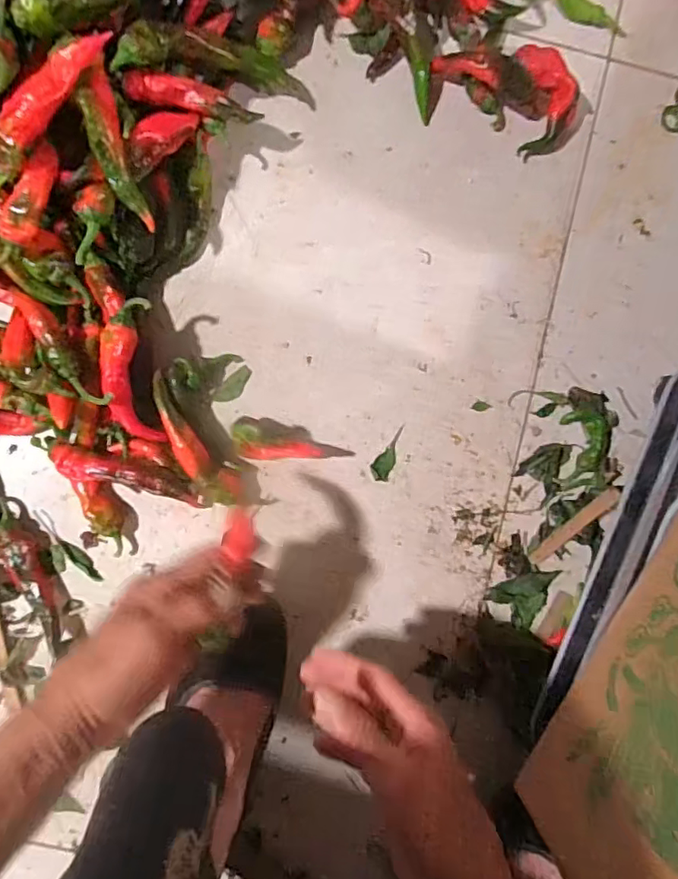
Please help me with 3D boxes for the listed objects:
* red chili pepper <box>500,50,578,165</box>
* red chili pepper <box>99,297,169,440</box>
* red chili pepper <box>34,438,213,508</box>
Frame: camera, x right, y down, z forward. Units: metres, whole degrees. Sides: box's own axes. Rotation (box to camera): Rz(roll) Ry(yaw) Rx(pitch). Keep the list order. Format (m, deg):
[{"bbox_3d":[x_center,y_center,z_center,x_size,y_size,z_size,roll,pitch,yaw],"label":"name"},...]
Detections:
[{"bbox_3d":[0.171,-0.291,0.485,0.050,0.030,0.080,-20,90,-2],"label":"red chili pepper"},{"bbox_3d":[-0.163,-0.050,0.445,0.038,0.021,0.112,0,110,-2],"label":"red chili pepper"},{"bbox_3d":[-0.167,0.030,0.462,0.132,0.031,0.027,18,89,-15],"label":"red chili pepper"}]

